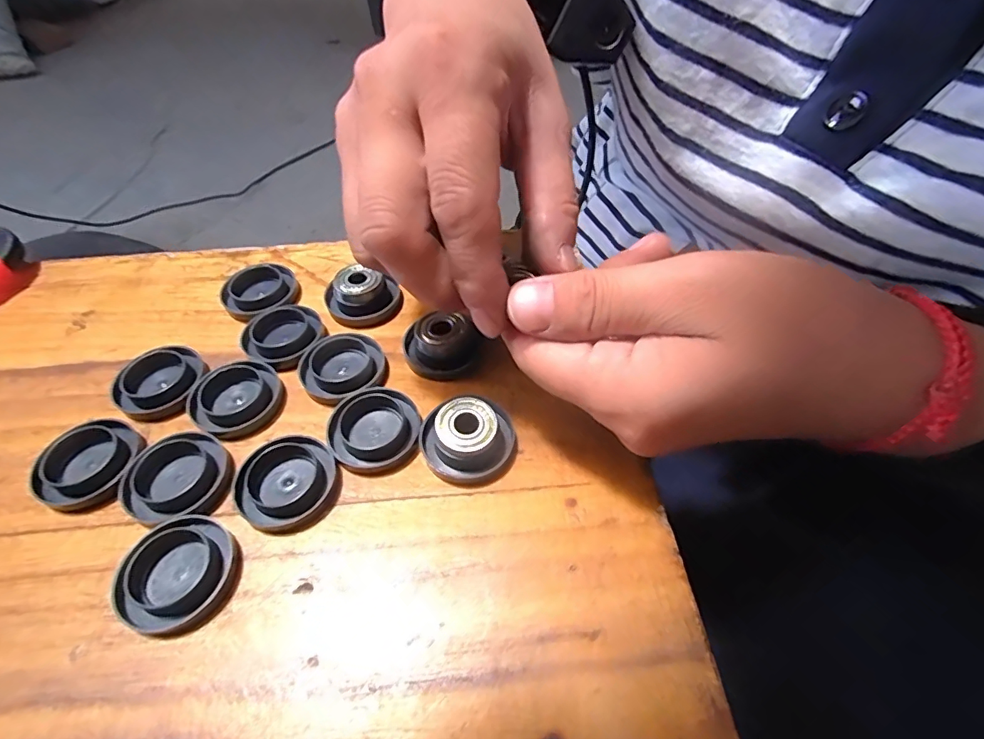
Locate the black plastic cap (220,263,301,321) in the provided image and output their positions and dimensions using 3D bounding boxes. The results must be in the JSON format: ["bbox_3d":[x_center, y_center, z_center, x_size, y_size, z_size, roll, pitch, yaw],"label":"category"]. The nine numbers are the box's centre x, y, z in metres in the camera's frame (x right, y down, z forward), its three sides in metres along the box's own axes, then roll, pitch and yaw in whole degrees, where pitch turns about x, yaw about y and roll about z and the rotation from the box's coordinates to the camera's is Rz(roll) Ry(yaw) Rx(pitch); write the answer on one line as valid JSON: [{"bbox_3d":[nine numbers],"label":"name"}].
[{"bbox_3d":[-0.106,-0.036,0.232,0.033,0.008,0.033,-1,51,1],"label":"black plastic cap"}]

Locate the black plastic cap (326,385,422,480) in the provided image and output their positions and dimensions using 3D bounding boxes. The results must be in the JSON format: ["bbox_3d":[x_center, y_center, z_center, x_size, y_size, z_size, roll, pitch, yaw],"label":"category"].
[{"bbox_3d":[-0.042,0.022,0.183,0.033,0.007,0.032,-1,51,1],"label":"black plastic cap"}]

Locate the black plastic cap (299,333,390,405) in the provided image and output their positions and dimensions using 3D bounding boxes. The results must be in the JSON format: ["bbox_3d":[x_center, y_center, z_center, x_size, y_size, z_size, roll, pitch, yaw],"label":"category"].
[{"bbox_3d":[-0.059,-0.001,0.199,0.032,0.007,0.030,-1,51,1],"label":"black plastic cap"}]

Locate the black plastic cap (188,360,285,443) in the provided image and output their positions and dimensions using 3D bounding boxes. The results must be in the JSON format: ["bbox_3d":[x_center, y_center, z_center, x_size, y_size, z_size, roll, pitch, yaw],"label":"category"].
[{"bbox_3d":[-0.097,0.010,0.190,0.031,0.007,0.031,-1,51,1],"label":"black plastic cap"}]

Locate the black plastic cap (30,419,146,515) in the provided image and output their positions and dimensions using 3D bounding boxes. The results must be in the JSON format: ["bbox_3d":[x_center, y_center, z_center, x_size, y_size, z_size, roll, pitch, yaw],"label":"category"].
[{"bbox_3d":[-0.139,0.033,0.175,0.031,0.008,0.033,-1,51,1],"label":"black plastic cap"}]

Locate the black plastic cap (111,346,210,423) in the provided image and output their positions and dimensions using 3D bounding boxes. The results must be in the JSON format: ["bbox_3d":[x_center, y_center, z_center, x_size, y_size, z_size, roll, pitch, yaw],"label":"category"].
[{"bbox_3d":[-0.130,0.005,0.198,0.033,0.007,0.033,-1,51,1],"label":"black plastic cap"}]

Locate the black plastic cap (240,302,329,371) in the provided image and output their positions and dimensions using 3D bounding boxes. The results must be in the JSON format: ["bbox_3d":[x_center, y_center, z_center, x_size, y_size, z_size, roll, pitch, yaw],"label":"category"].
[{"bbox_3d":[-0.088,-0.015,0.212,0.032,0.006,0.034,-1,51,1],"label":"black plastic cap"}]

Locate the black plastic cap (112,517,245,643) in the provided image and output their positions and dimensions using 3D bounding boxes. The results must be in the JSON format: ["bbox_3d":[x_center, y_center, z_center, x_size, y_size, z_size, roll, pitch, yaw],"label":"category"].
[{"bbox_3d":[-0.094,0.062,0.152,0.032,0.007,0.032,-1,51,1],"label":"black plastic cap"}]

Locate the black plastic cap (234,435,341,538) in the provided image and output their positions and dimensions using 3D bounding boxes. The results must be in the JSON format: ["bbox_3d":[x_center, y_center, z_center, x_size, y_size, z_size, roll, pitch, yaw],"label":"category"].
[{"bbox_3d":[-0.069,0.038,0.170,0.032,0.007,0.032,-1,51,1],"label":"black plastic cap"}]

